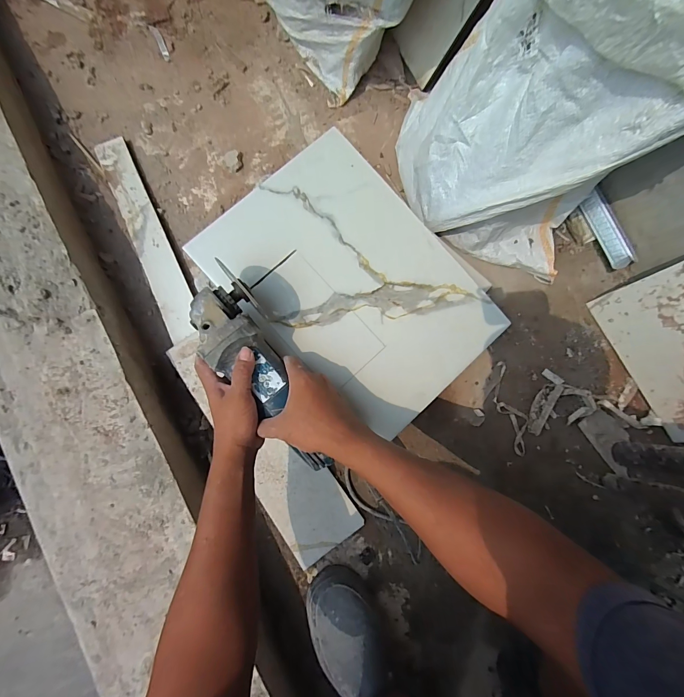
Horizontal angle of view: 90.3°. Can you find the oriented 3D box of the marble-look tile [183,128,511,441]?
[{"bbox_3d":[0.017,-0.095,0.487,0.267,0.010,0.389,-42,86,-7],"label":"marble-look tile"}]

